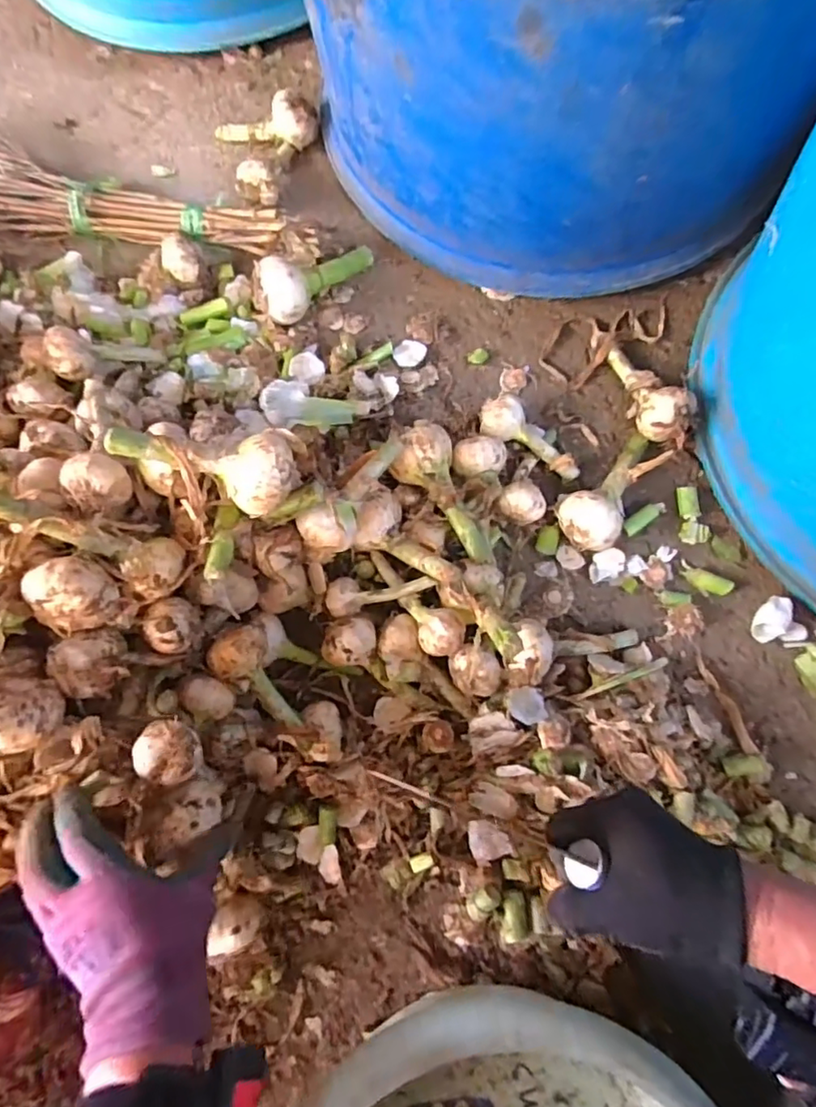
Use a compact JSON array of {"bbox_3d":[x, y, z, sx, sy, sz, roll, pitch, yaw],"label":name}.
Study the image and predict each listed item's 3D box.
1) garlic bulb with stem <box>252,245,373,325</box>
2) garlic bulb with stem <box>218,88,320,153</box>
[{"bbox_3d":[-0.095,-0.303,0.621,0.146,0.050,0.054,-35,76,-25],"label":"garlic bulb with stem"},{"bbox_3d":[-0.177,-0.518,0.688,0.135,0.062,0.053,7,75,3],"label":"garlic bulb with stem"}]

